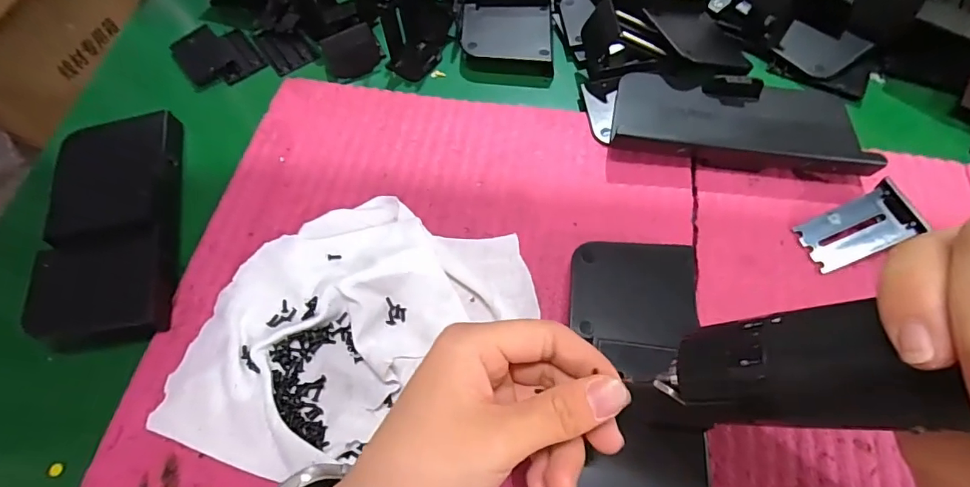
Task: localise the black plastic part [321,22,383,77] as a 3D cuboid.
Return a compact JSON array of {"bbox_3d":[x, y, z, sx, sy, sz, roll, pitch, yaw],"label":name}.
[{"bbox_3d":[-0.102,-0.148,0.372,0.043,0.029,0.019,-22,65,-10],"label":"black plastic part"}]

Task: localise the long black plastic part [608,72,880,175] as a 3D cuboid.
[{"bbox_3d":[0.173,-0.086,0.334,0.161,0.021,0.065,11,64,6],"label":"long black plastic part"}]

